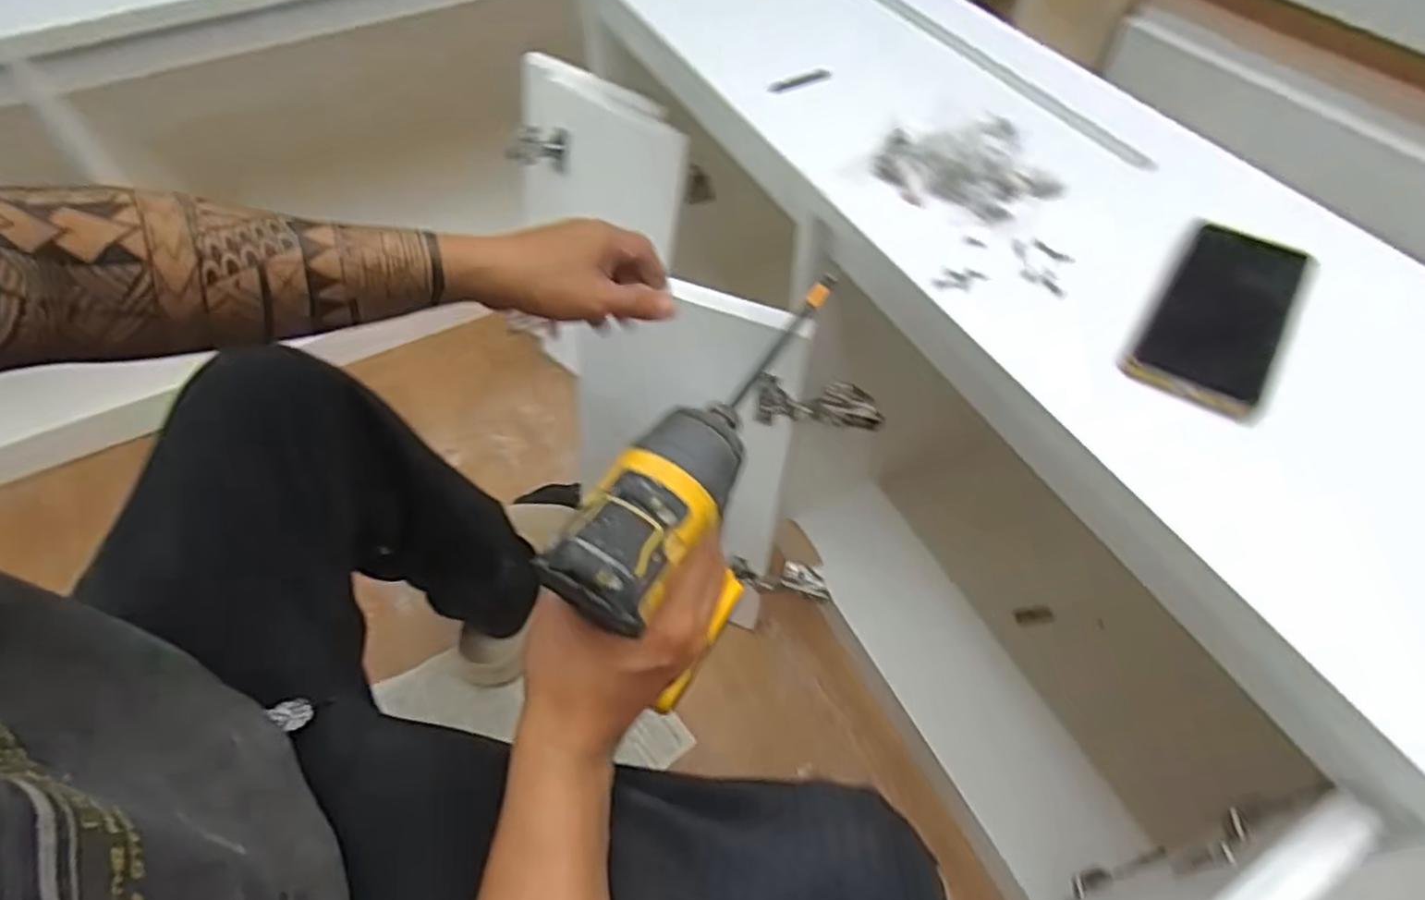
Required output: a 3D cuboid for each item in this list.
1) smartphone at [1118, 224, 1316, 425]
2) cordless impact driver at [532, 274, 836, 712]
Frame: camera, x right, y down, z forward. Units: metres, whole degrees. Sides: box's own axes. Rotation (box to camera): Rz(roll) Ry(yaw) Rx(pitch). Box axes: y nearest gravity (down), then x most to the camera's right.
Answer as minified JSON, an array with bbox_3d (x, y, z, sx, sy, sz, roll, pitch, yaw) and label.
[{"bbox_3d":[0.339,-0.091,0.489,0.080,0.017,0.175,30,58,22],"label":"smartphone"},{"bbox_3d":[-0.004,0.035,0.465,0.067,0.209,0.241,16,53,15],"label":"cordless impact driver"}]

